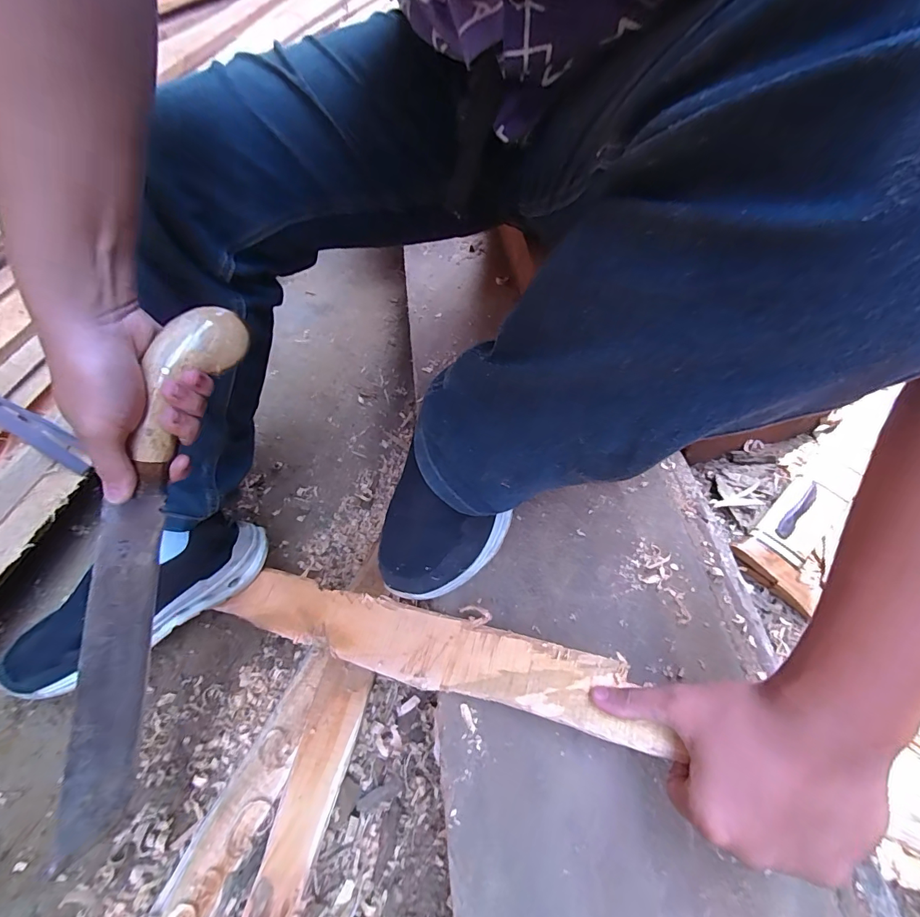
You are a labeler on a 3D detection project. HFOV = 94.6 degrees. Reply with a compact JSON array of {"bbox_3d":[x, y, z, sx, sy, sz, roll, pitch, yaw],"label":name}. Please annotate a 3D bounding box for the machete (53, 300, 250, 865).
[{"bbox_3d":[-0.235,0.098,0.308,0.037,0.041,0.419,19,96,17],"label":"machete"}]

